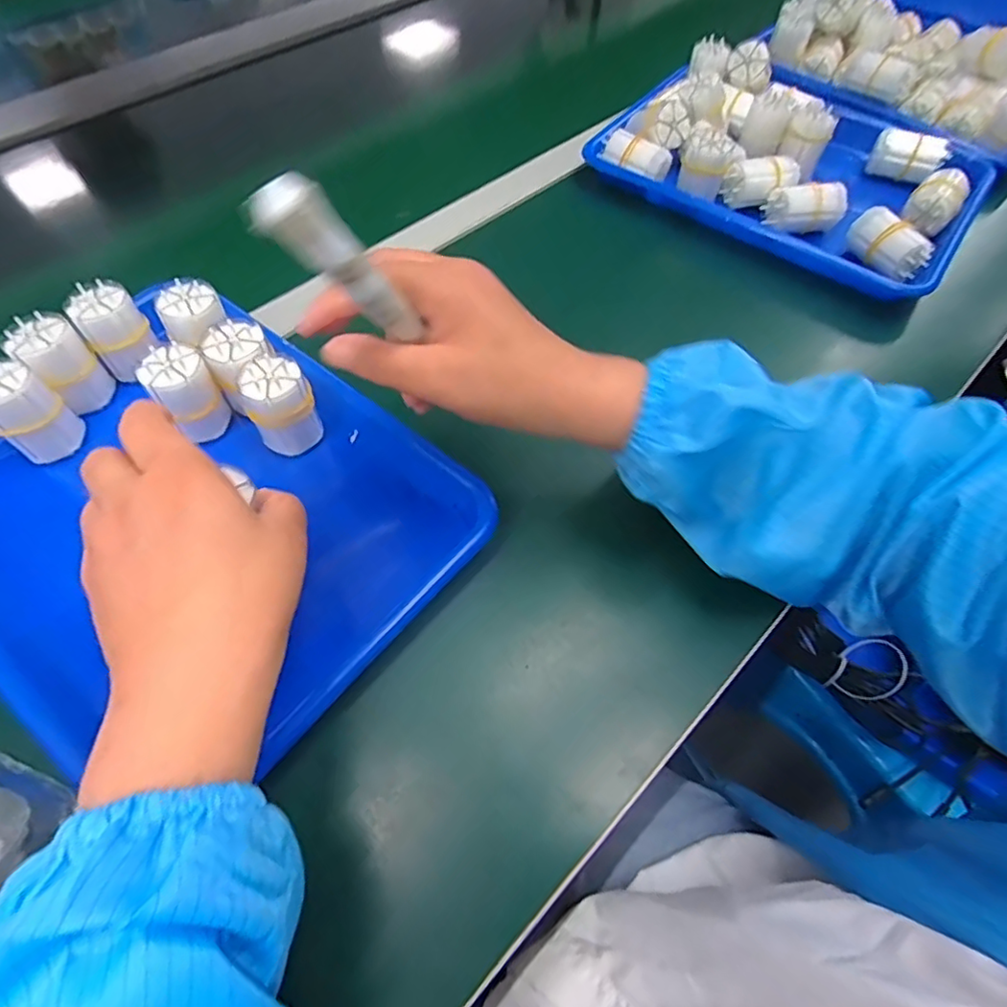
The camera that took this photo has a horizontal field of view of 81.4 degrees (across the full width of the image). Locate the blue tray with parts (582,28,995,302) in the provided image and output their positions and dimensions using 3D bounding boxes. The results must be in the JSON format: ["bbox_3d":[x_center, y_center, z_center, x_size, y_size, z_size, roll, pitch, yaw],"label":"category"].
[{"bbox_3d":[0.285,-0.338,0.561,0.314,0.072,0.278,35,64,19],"label":"blue tray with parts"}]

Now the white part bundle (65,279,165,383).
[{"bbox_3d":[-0.263,-0.117,0.404,0.042,0.054,0.046,-37,66,-21],"label":"white part bundle"}]

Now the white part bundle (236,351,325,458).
[{"bbox_3d":[-0.143,-0.064,0.378,0.040,0.056,0.035,-23,61,-14],"label":"white part bundle"}]

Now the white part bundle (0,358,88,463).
[{"bbox_3d":[-0.299,-0.057,0.368,0.038,0.058,0.032,-37,66,-21],"label":"white part bundle"}]

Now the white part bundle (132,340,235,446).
[{"bbox_3d":[-0.204,-0.070,0.380,0.037,0.060,0.031,-38,66,-21],"label":"white part bundle"}]

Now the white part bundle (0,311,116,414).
[{"bbox_3d":[-0.294,-0.093,0.388,0.040,0.057,0.042,39,66,21],"label":"white part bundle"}]

